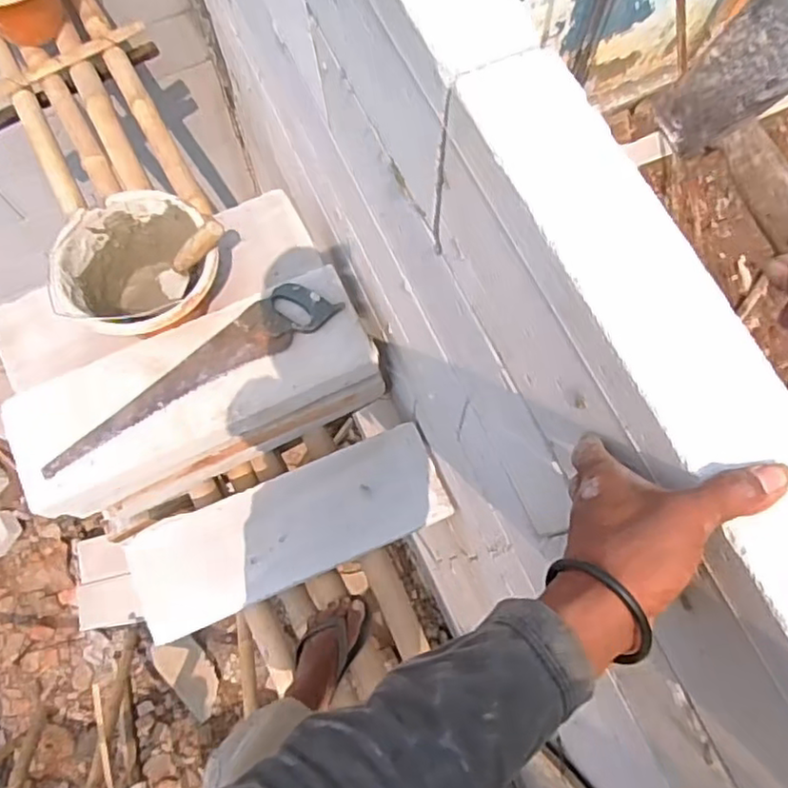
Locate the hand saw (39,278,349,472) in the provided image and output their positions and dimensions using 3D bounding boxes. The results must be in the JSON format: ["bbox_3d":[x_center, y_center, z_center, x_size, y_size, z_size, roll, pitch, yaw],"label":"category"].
[{"bbox_3d":[-0.337,-0.036,1.073,0.534,0.034,0.094,-31,76,-9],"label":"hand saw"}]

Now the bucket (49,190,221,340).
[{"bbox_3d":[-0.420,-0.186,1.109,0.240,0.202,0.253,0,73,0],"label":"bucket"}]

